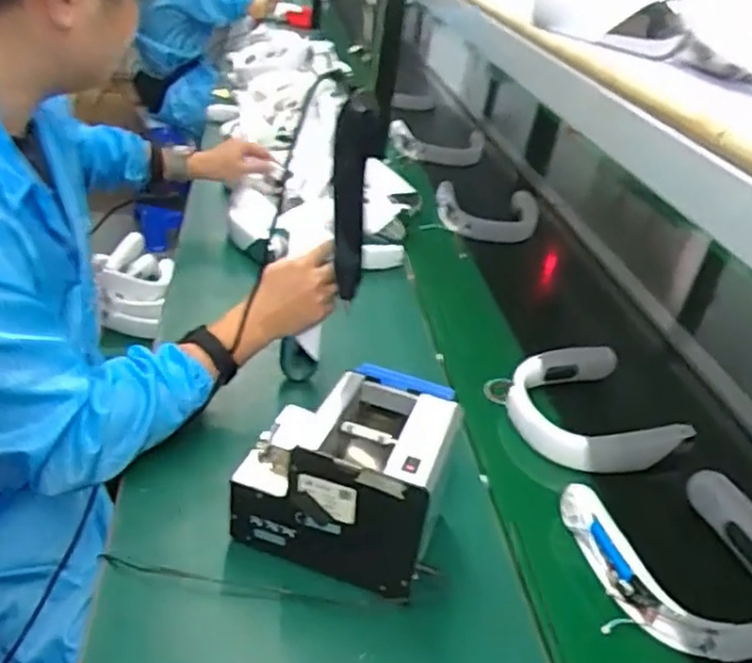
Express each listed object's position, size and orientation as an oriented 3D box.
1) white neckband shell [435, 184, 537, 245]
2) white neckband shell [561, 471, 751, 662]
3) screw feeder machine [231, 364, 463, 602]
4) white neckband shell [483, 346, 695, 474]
[{"bbox_3d":[0.224,-0.242,1.442,0.210,0.045,0.203,11,32,6],"label":"white neckband shell"},{"bbox_3d":[0.320,0.232,0.711,0.205,0.044,0.205,-4,34,-19],"label":"white neckband shell"},{"bbox_3d":[-0.028,0.131,0.663,0.177,0.141,0.128,16,33,13],"label":"screw feeder machine"},{"bbox_3d":[0.270,0.101,0.903,0.195,0.050,0.196,-5,35,-20],"label":"white neckband shell"}]

